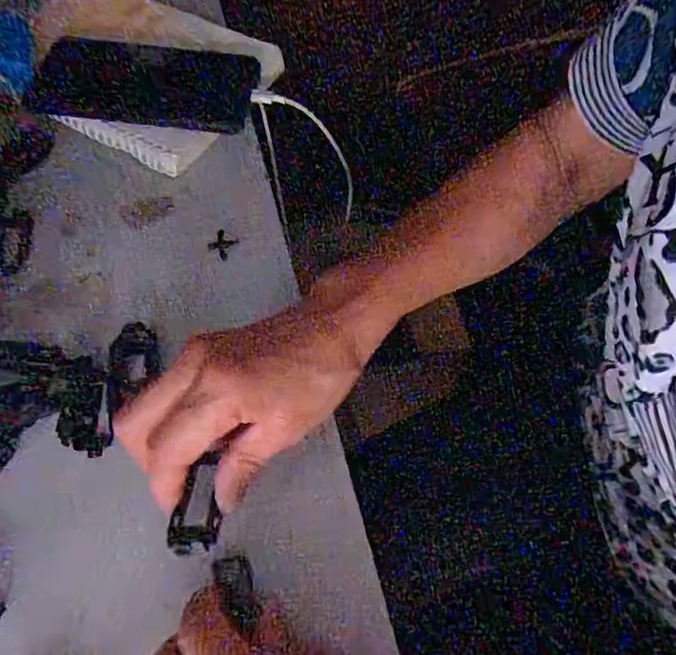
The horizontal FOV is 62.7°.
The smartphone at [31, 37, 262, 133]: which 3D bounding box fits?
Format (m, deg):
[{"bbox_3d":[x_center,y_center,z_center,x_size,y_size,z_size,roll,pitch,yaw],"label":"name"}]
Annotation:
[{"bbox_3d":[-0.147,-0.185,0.415,0.160,0.013,0.078,7,61,3],"label":"smartphone"}]

